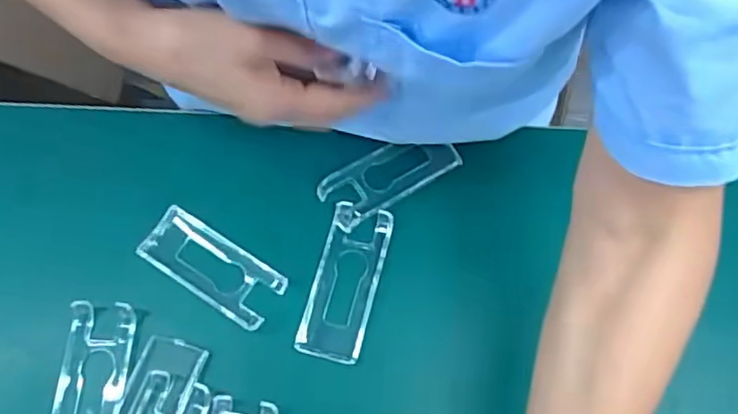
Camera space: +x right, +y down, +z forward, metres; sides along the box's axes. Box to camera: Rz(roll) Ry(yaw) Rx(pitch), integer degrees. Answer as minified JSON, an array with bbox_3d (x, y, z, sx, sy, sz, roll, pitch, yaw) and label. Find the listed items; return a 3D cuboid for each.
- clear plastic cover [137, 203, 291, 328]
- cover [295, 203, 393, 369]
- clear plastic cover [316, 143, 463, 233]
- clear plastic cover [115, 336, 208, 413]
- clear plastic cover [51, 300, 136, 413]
[{"bbox_3d":[-0.113,0.042,0.436,0.110,0.016,0.045,32,73,11],"label":"clear plastic cover"},{"bbox_3d":[-0.017,0.052,0.431,0.045,0.009,0.109,14,70,5],"label":"cover"},{"bbox_3d":[0.015,-0.025,0.459,0.105,0.013,0.045,-33,73,-11],"label":"clear plastic cover"},{"bbox_3d":[-0.146,0.139,0.398,0.042,0.006,0.106,16,70,6],"label":"clear plastic cover"},{"bbox_3d":[-0.187,0.119,0.407,0.045,0.008,0.109,3,69,2],"label":"clear plastic cover"}]

